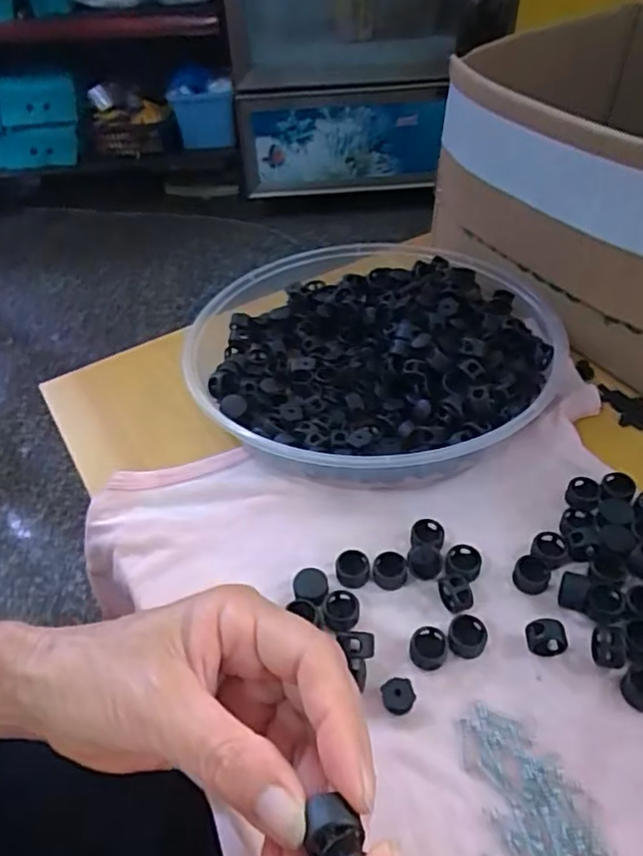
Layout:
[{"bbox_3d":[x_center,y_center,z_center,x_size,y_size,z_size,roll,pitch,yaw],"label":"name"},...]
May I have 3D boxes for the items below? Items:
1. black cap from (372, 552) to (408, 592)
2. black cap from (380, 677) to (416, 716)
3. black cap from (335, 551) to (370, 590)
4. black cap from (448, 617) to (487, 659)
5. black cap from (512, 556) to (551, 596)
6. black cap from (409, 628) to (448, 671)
[{"bbox_3d":[0.034,0.071,0.305,0.017,0.011,0.017,-2,46,2],"label":"black cap"},{"bbox_3d":[0.033,0.115,0.261,0.014,0.009,0.012,-11,46,-7],"label":"black cap"},{"bbox_3d":[0.016,0.071,0.306,0.016,0.010,0.017,-2,46,2],"label":"black cap"},{"bbox_3d":[0.067,0.096,0.278,0.017,0.008,0.019,17,50,19],"label":"black cap"},{"bbox_3d":[0.103,0.071,0.298,0.016,0.010,0.018,16,49,18],"label":"black cap"},{"bbox_3d":[0.048,0.100,0.275,0.016,0.008,0.018,0,46,4],"label":"black cap"}]

